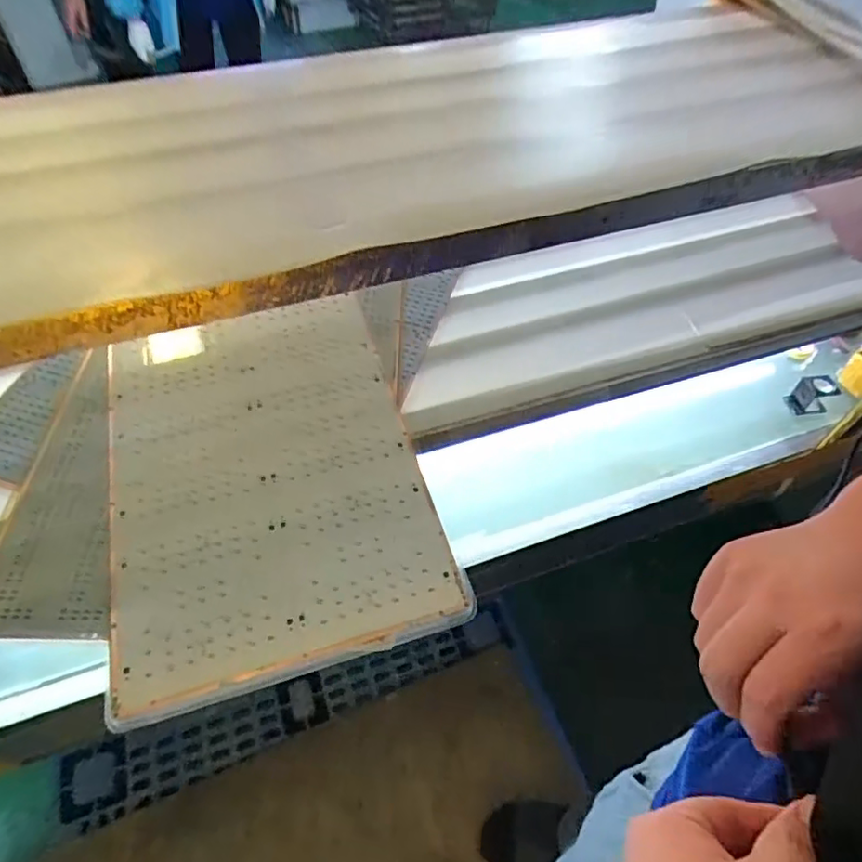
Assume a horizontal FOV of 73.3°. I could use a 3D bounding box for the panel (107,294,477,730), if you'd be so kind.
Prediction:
[{"bbox_3d":[-0.140,0.027,0.486,0.242,0.009,0.339,-13,58,-13],"label":"panel"}]

